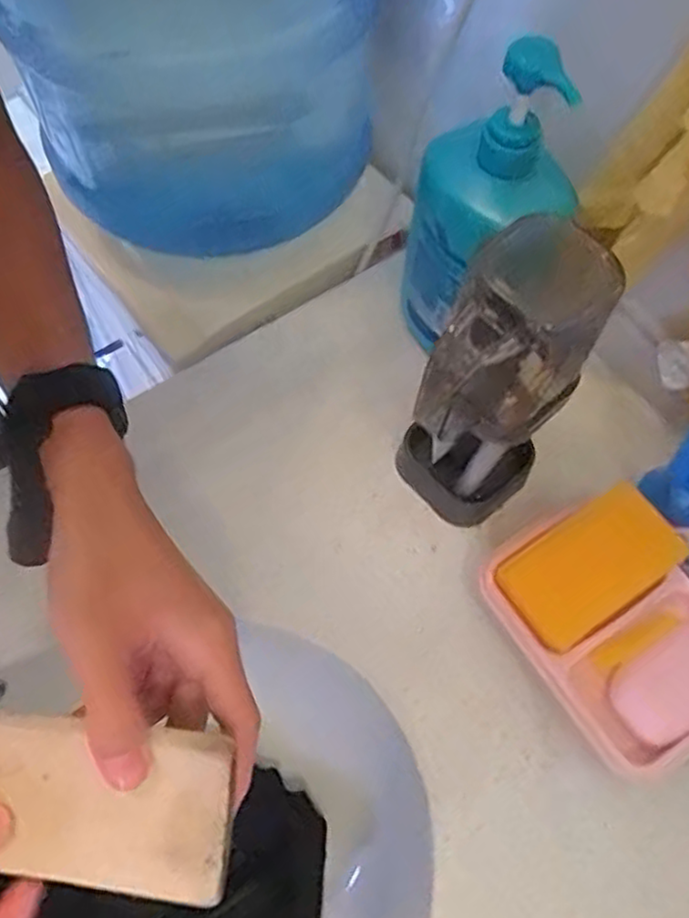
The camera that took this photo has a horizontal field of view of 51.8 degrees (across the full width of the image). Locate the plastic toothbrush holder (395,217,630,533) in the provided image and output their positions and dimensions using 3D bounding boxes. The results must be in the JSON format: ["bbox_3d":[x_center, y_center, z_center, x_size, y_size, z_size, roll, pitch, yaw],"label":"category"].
[{"bbox_3d":[0.088,-0.039,0.427,0.082,0.217,0.080,17,63,6],"label":"plastic toothbrush holder"}]

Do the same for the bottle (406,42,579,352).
[{"bbox_3d":[0.092,-0.157,0.474,0.070,0.227,0.087,-21,65,-12],"label":"bottle"}]

